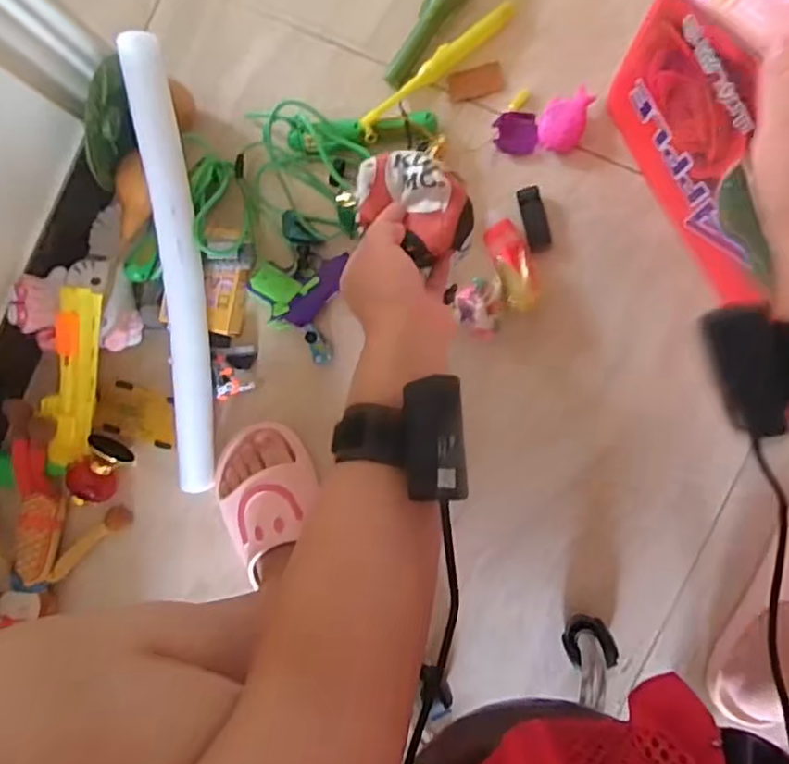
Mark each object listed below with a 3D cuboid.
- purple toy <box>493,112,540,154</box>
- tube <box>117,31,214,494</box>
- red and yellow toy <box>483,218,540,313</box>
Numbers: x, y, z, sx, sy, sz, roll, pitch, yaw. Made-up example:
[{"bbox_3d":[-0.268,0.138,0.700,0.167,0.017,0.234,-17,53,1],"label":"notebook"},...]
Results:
[{"bbox_3d":[0.129,-0.264,0.703,0.045,0.015,0.041,0,89,6],"label":"purple toy"},{"bbox_3d":[-0.222,-0.105,0.674,0.045,0.031,0.454,-1,104,6],"label":"tube"},{"bbox_3d":[0.128,-0.123,0.702,0.043,0.029,0.095,-20,101,5],"label":"red and yellow toy"}]

